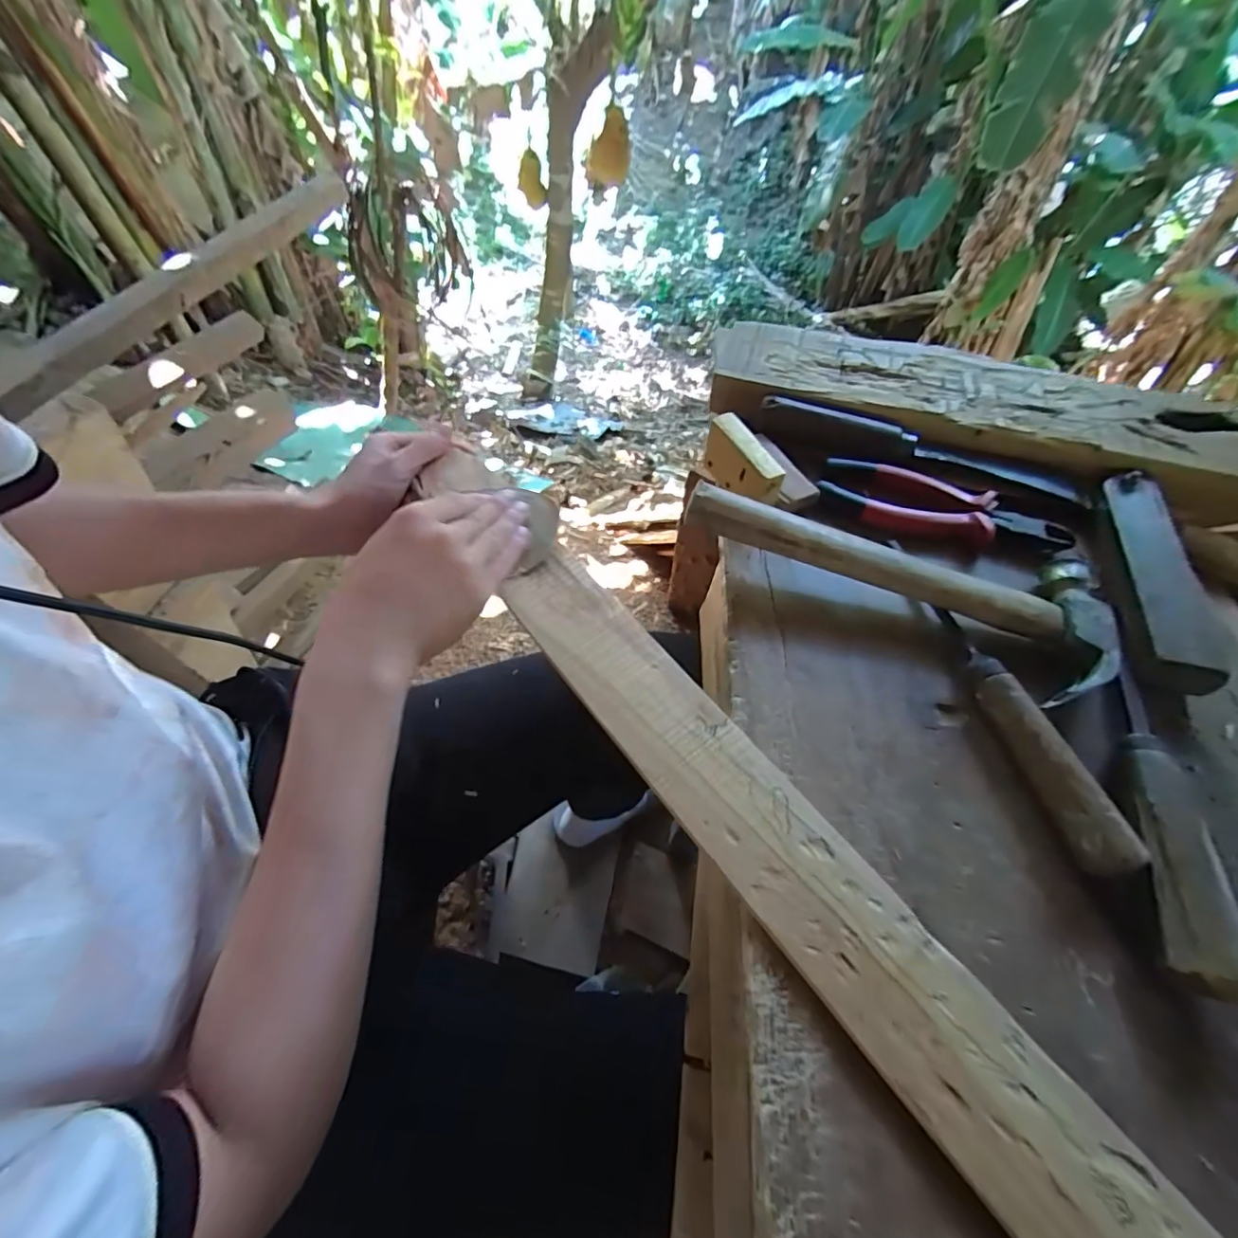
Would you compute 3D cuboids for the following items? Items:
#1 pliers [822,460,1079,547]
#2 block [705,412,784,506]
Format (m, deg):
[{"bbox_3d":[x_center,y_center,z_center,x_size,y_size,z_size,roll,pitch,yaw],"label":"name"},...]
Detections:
[{"bbox_3d":[0.254,-0.089,0.419,0.184,0.015,0.059,17,58,10],"label":"pliers"},{"bbox_3d":[0.097,-0.118,0.414,0.017,0.043,0.077,-24,61,-16],"label":"block"}]

